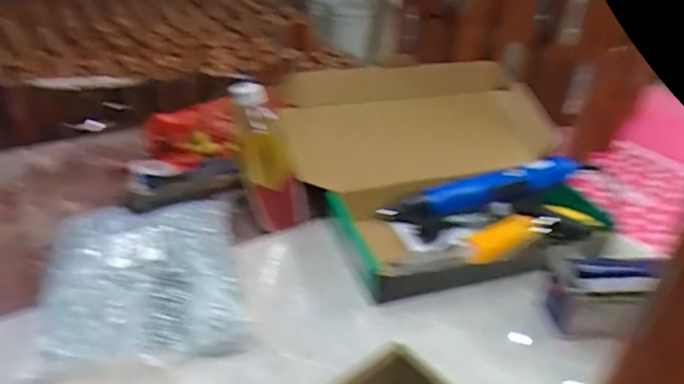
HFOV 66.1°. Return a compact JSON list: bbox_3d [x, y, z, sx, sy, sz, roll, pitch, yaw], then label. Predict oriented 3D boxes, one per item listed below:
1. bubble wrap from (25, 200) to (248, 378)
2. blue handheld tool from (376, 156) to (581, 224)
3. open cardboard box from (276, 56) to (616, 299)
[{"bbox_3d":[-0.201,0.076,0.535,0.184,0.039,0.228,-6,34,-15],"label":"bubble wrap"},{"bbox_3d":[0.170,-0.003,0.659,0.244,0.045,0.039,-15,31,8],"label":"blue handheld tool"},{"bbox_3d":[0.132,-0.034,0.691,0.374,0.130,0.335,-7,34,-17],"label":"open cardboard box"}]

